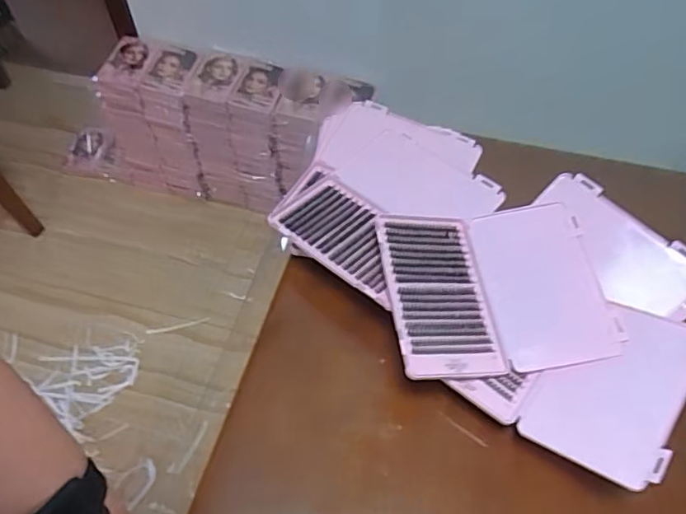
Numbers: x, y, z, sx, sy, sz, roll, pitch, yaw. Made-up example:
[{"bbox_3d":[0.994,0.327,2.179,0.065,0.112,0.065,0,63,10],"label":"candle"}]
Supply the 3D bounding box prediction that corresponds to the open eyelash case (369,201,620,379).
[{"bbox_3d":[0.153,0.030,0.576,0.218,0.036,0.180,-7,55,-5],"label":"open eyelash case"}]

